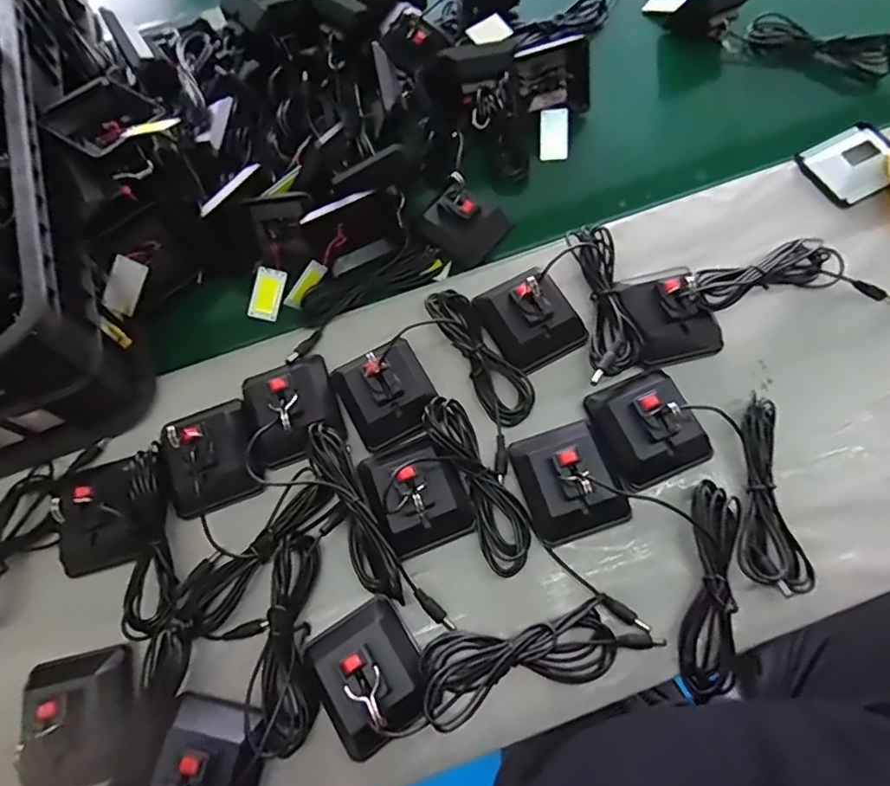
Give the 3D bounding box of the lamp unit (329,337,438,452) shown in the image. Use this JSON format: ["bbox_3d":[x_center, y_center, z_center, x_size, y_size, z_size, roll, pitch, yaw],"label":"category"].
[{"bbox_3d":[-0.042,-0.001,0.431,0.069,0.039,0.082,-29,68,-8],"label":"lamp unit"}]

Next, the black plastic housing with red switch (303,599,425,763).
[{"bbox_3d":[-0.048,0.177,0.358,0.069,0.036,0.078,-33,68,-10],"label":"black plastic housing with red switch"}]

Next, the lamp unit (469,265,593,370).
[{"bbox_3d":[0.068,-0.062,0.450,0.065,0.040,0.077,-26,67,-7],"label":"lamp unit"}]

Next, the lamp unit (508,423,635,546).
[{"bbox_3d":[0.088,0.057,0.399,0.067,0.040,0.079,-20,67,-4],"label":"lamp unit"}]

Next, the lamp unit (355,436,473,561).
[{"bbox_3d":[-0.020,0.068,0.404,0.065,0.031,0.077,-27,67,-7],"label":"lamp unit"}]

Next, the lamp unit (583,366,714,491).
[{"bbox_3d":[0.148,0.020,0.411,0.069,0.038,0.086,-25,69,-8],"label":"lamp unit"}]

